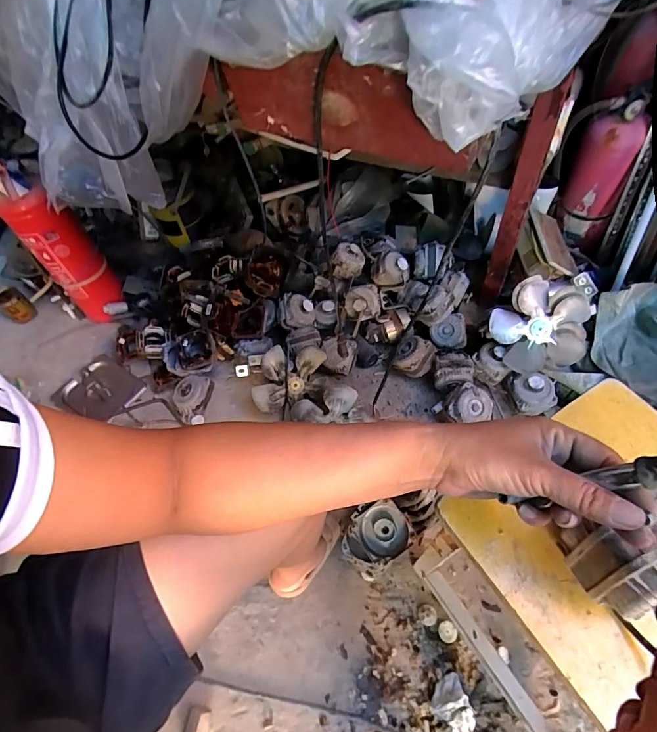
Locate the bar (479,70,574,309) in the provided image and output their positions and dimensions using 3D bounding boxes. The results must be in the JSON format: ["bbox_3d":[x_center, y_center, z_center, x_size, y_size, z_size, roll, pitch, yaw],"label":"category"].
[{"bbox_3d":[0.366,-0.290,0.808,0.053,0.469,0.050,22,59,20],"label":"bar"}]

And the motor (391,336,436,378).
[{"bbox_3d":[0.191,-0.022,0.918,0.086,0.061,0.077,30,61,23],"label":"motor"}]

